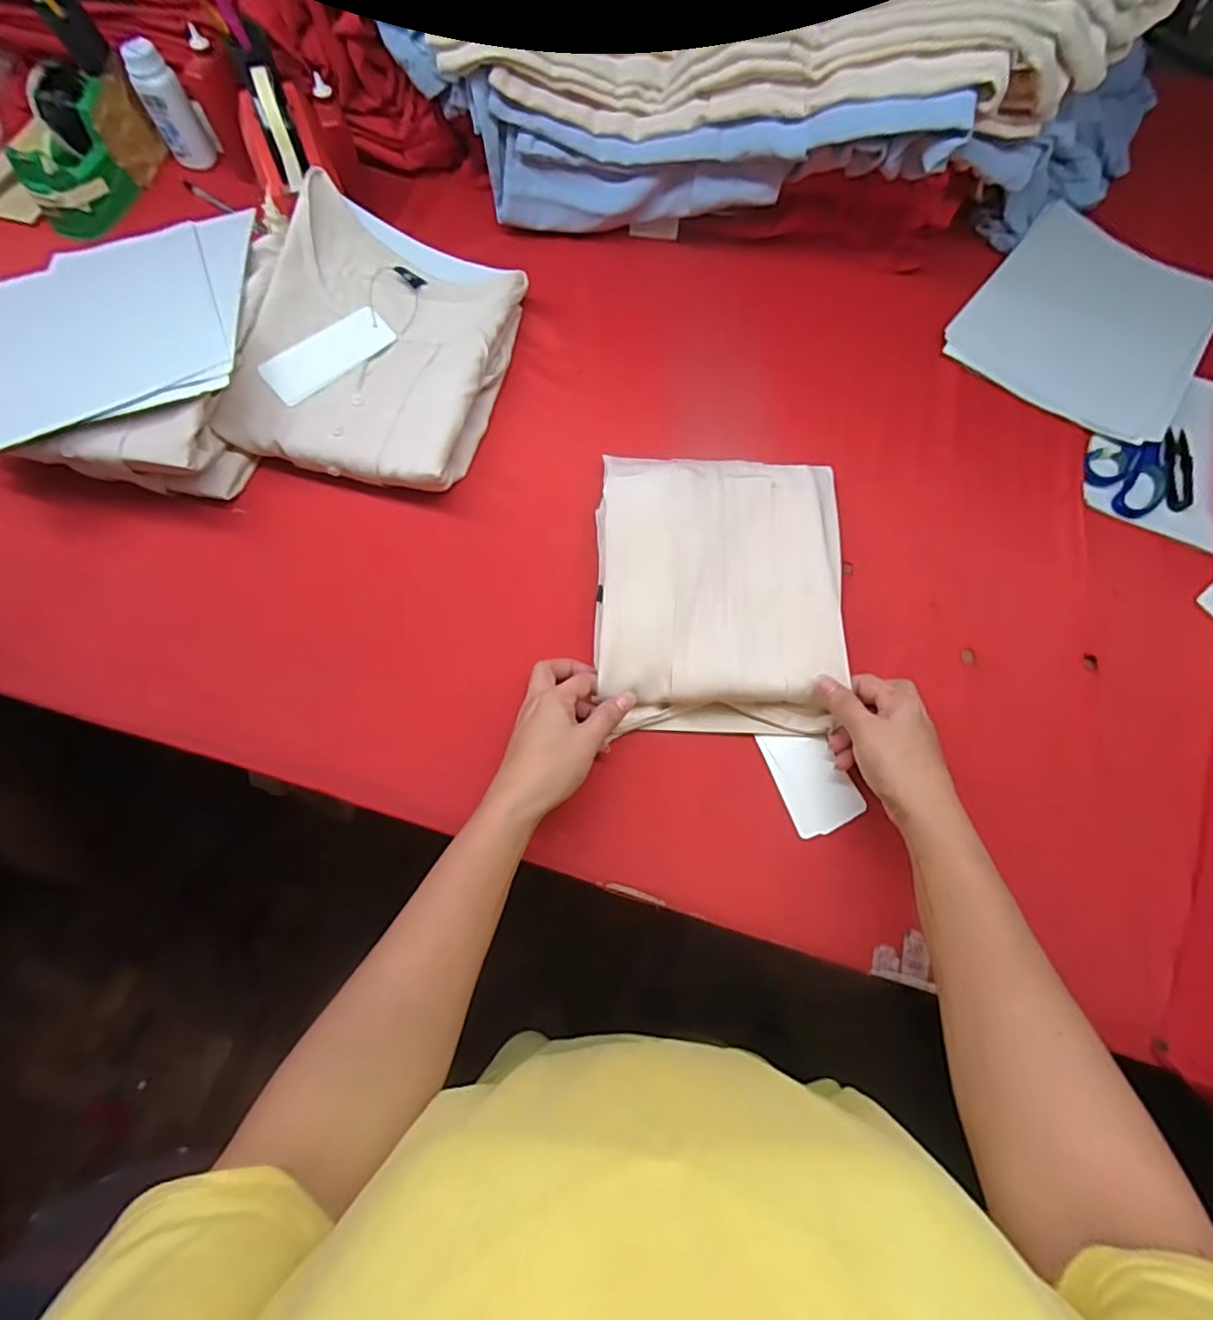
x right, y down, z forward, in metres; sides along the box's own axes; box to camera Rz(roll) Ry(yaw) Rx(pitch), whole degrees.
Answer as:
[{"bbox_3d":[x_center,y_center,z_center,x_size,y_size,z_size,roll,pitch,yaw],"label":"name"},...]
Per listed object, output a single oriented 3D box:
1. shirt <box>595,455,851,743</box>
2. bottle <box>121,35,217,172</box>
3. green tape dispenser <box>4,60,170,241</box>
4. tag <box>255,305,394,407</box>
[{"bbox_3d":[0.094,-0.063,0.489,0.199,0.047,0.237,1,71,-1],"label":"shirt"},{"bbox_3d":[-0.466,-0.589,0.636,0.045,0.100,0.035,-28,71,-14],"label":"bottle"},{"bbox_3d":[-0.550,-0.539,0.626,0.063,0.078,0.155,14,67,3],"label":"green tape dispenser"},{"bbox_3d":[-0.254,-0.280,0.543,0.119,0.008,0.047,-41,91,-13],"label":"tag"}]

